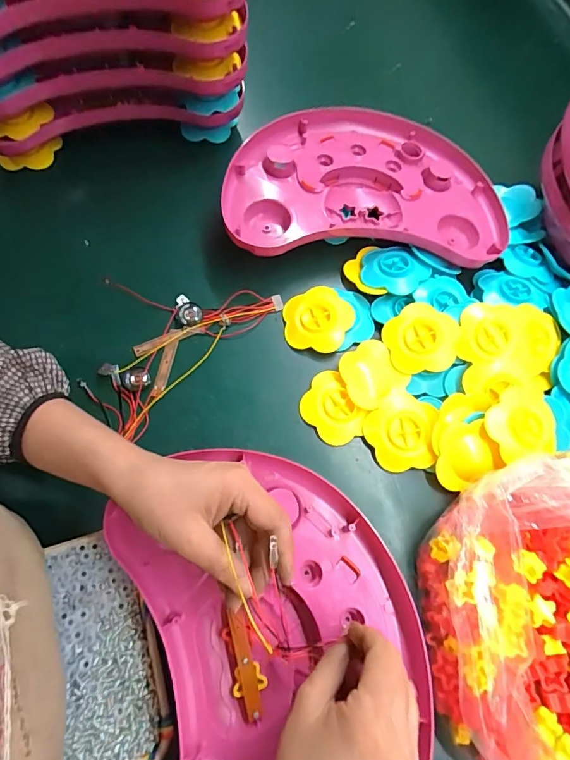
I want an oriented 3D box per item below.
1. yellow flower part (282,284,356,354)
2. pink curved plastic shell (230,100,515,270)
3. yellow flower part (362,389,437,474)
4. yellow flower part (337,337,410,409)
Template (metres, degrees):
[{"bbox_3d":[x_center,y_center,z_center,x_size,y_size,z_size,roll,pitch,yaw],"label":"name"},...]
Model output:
[{"bbox_3d":[0.038,-0.071,0.473,0.078,0.021,0.075,15,68,0],"label":"yellow flower part"},{"bbox_3d":[0.102,-0.246,0.518,0.349,0.039,0.231,0,69,-6],"label":"pink curved plastic shell"},{"bbox_3d":[0.124,0.055,0.430,0.072,0.021,0.076,2,69,-5],"label":"yellow flower part"},{"bbox_3d":[0.091,-0.005,0.448,0.067,0.011,0.065,-32,76,-16],"label":"yellow flower part"}]

